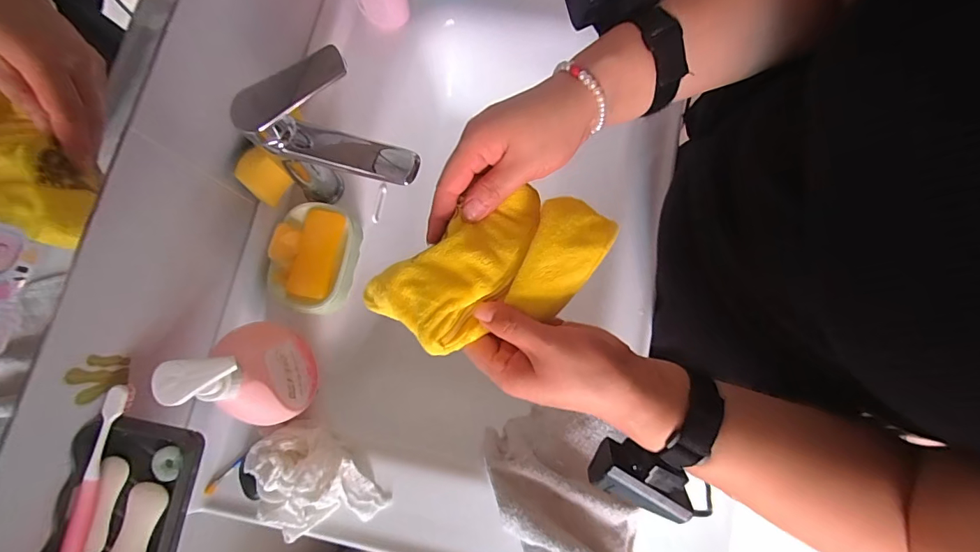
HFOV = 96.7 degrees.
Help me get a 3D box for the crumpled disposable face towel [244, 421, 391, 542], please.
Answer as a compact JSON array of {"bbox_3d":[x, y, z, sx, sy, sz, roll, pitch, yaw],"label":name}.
[{"bbox_3d":[-0.199,0.229,0.476,0.103,0.070,0.134,-33,81,-5],"label":"crumpled disposable face towel"}]

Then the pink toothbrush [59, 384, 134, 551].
[{"bbox_3d":[-0.342,0.185,0.369,0.021,0.024,0.182,11,80,3],"label":"pink toothbrush"}]

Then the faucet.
[{"bbox_3d":[-0.146,-0.114,0.472,0.137,0.203,0.108,44,83,8],"label":"faucet"}]

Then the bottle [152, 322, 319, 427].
[{"bbox_3d":[-0.222,0.091,0.417,0.054,0.200,0.100,-8,80,-1],"label":"bottle"}]

